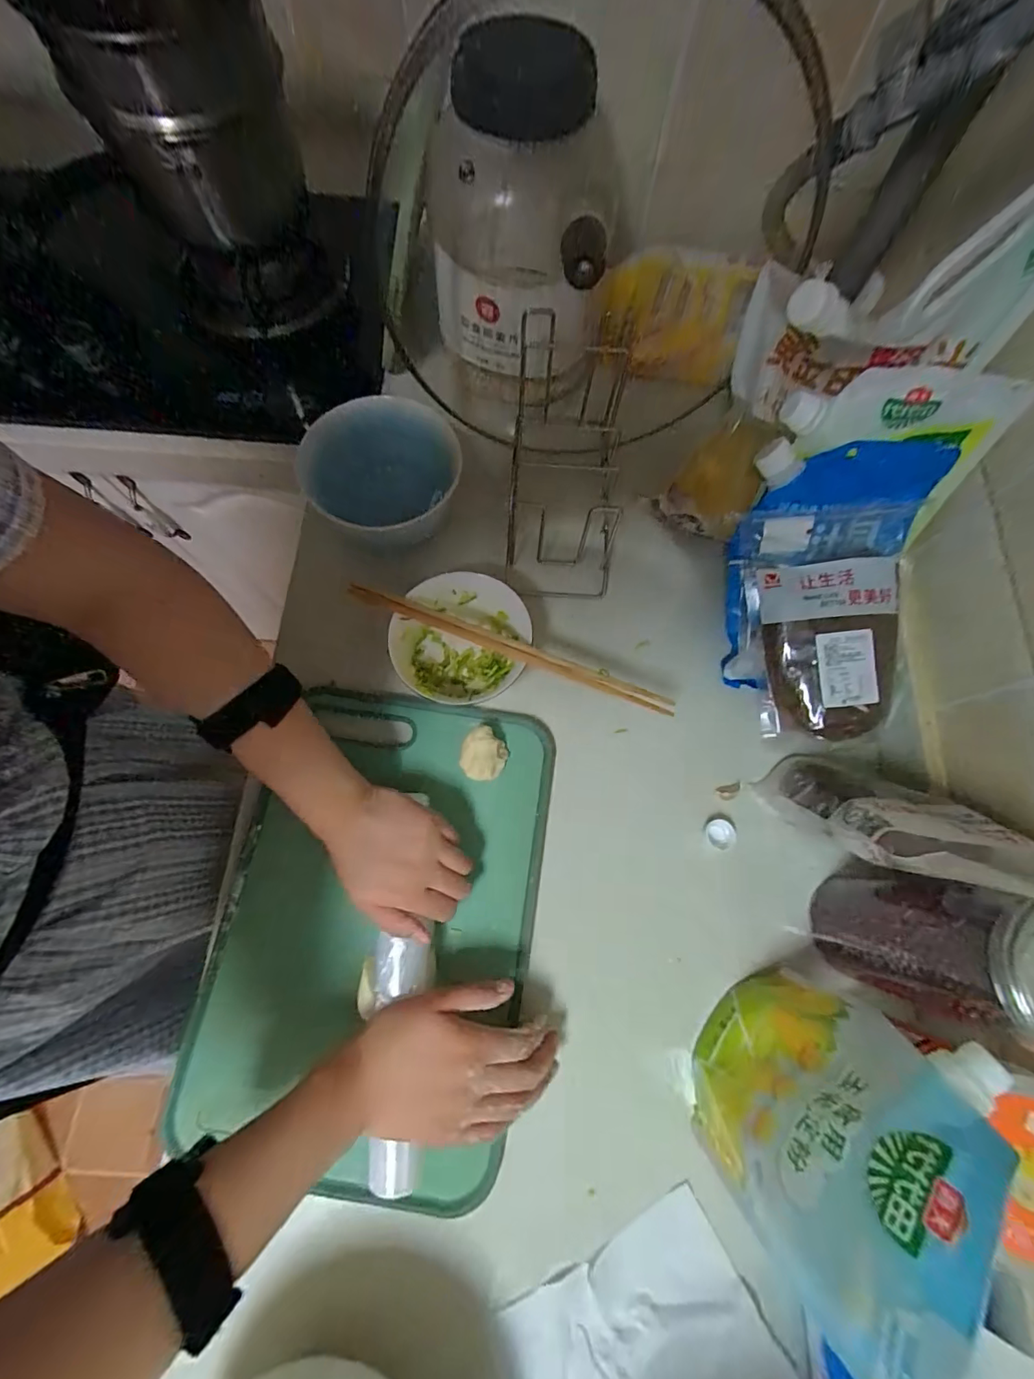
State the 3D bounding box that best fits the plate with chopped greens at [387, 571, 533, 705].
[{"bbox_3d":[-0.051,-0.046,0.453,0.120,0.049,0.107,5,73,-1],"label":"plate with chopped greens"}]

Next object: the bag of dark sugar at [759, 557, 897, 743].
[{"bbox_3d":[0.270,-0.033,0.434,0.108,0.040,0.149,2,91,12],"label":"bag of dark sugar"}]

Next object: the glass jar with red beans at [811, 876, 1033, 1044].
[{"bbox_3d":[0.293,0.178,0.331,0.075,0.178,0.074,1,73,-2],"label":"glass jar with red beans"}]

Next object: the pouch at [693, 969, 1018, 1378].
[{"bbox_3d":[0.174,0.251,0.290,0.041,0.198,0.143,38,76,9],"label":"pouch"}]

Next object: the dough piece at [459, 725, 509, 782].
[{"bbox_3d":[-0.029,0.059,0.432,0.037,0.031,0.044,21,74,5],"label":"dough piece"}]

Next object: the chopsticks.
[{"bbox_3d":[-0.006,-0.036,0.421,0.290,0.011,0.015,21,74,4],"label":"chopsticks"}]

